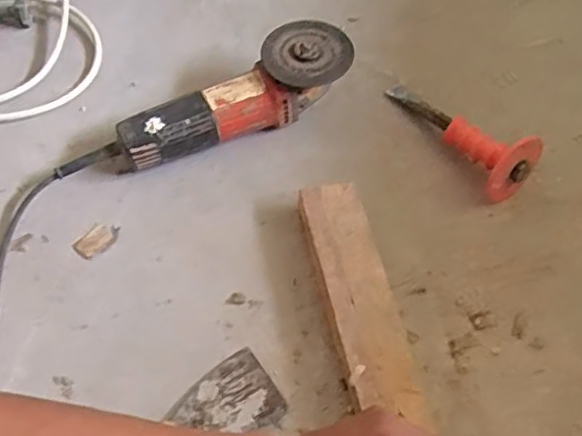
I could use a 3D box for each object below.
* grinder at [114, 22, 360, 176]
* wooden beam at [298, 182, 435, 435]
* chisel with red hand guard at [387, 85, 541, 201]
[{"bbox_3d":[-0.057,-0.124,0.677,0.268,0.086,0.092,-28,62,-17],"label":"grinder"},{"bbox_3d":[0.083,0.146,0.534,0.063,0.046,0.397,-11,59,-7],"label":"wooden beam"},{"bbox_3d":[0.189,-0.110,0.690,0.067,0.062,0.201,-28,63,-17],"label":"chisel with red hand guard"}]

